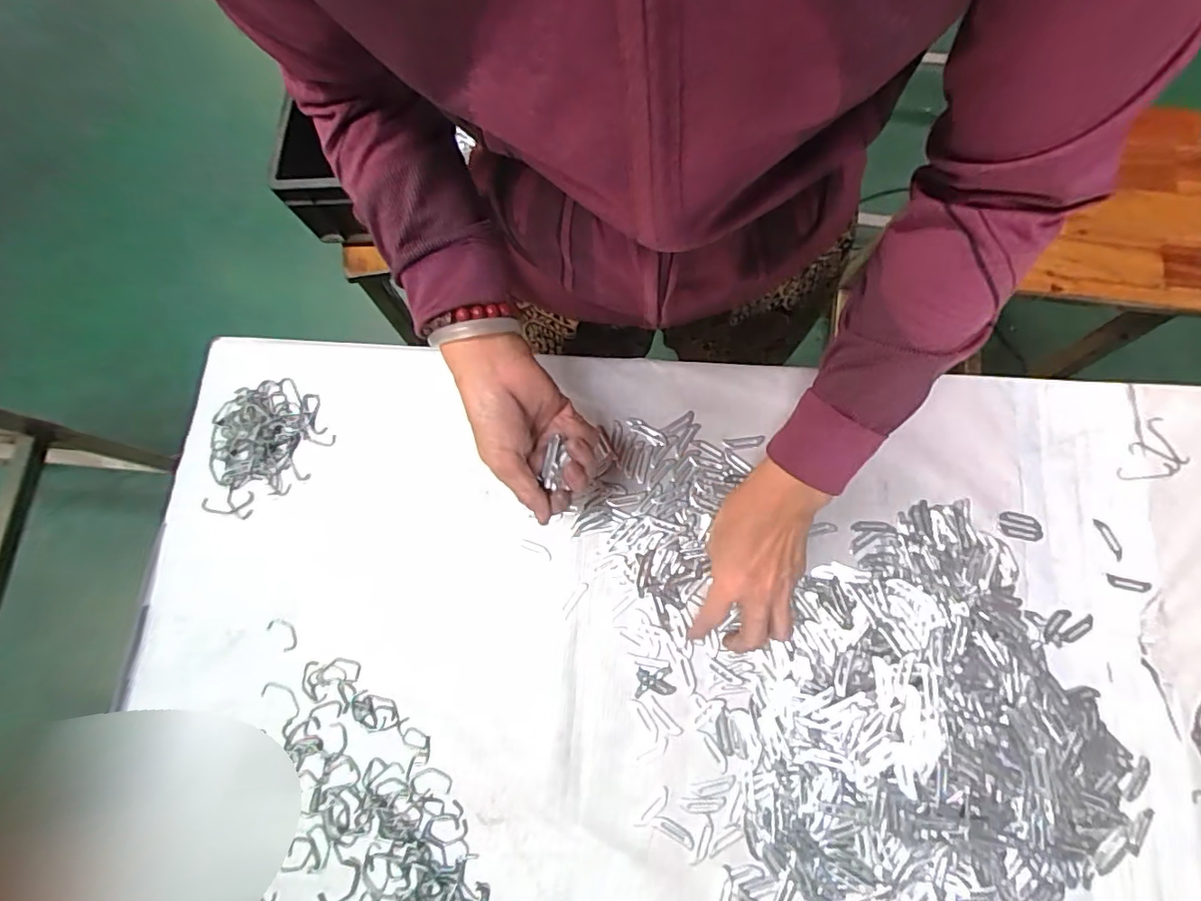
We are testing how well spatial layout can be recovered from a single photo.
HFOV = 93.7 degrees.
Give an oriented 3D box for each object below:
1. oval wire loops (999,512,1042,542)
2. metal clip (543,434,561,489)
[{"bbox_3d":[0.350,0.063,0.469,0.033,0.004,0.021,13,77,5],"label":"oval wire loops"},{"bbox_3d":[-0.037,0.010,0.409,0.008,0.005,0.035,10,95,4],"label":"metal clip"}]

